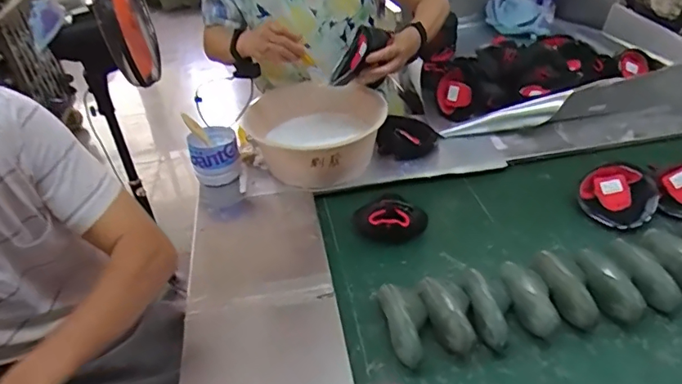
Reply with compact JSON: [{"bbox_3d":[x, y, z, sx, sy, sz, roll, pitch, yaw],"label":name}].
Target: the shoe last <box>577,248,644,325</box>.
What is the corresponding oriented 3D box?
[{"bbox_3d":[0.428,0.145,0.833,0.059,0.049,0.147,-8,38,-1],"label":"shoe last"}]

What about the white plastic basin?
[{"bbox_3d":[-0.050,-0.120,1.138,0.288,0.149,0.272,-4,38,3],"label":"white plastic basin"}]

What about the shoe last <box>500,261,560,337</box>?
[{"bbox_3d":[0.300,0.169,0.817,0.069,0.039,0.139,-5,38,2],"label":"shoe last"}]

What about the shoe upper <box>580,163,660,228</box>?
[{"bbox_3d":[0.534,0.008,0.999,0.133,0.054,0.140,-4,38,3],"label":"shoe upper"}]

